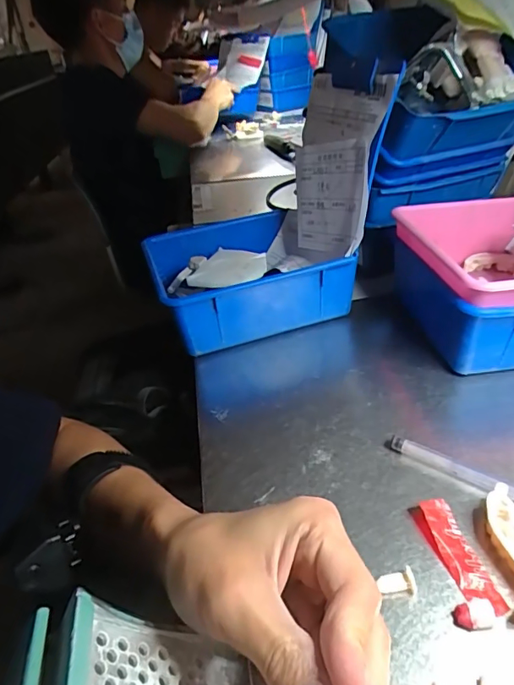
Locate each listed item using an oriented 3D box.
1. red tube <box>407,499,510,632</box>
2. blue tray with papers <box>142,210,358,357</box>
[{"bbox_3d":[0.102,0.110,0.246,0.025,0.010,0.066,-7,35,-3],"label":"red tube"},{"bbox_3d":[-0.015,-0.066,0.470,0.165,0.065,0.164,-14,36,-13],"label":"blue tray with papers"}]

